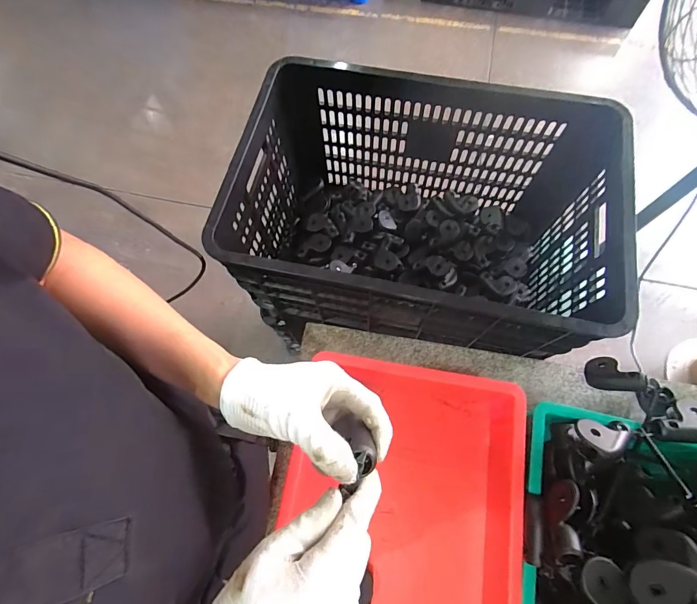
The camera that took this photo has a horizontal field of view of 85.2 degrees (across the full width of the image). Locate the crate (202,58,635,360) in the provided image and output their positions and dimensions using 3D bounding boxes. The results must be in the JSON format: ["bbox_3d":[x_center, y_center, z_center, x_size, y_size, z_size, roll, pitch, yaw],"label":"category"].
[{"bbox_3d":[0.115,-0.126,0.639,0.542,0.271,0.359,14,71,6],"label":"crate"}]

